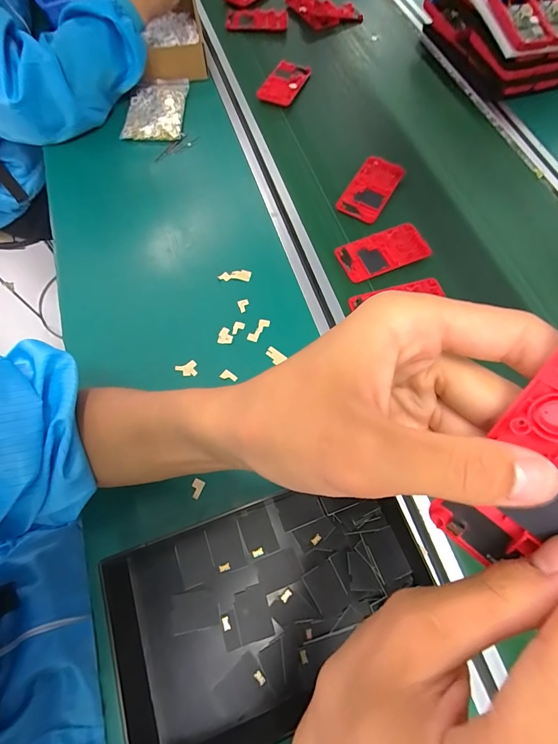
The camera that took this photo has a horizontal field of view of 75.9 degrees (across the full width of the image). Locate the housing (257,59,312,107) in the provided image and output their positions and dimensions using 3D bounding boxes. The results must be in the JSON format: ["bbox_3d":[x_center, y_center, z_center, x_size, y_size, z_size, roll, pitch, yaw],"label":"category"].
[{"bbox_3d":[0.008,-0.518,0.645,0.063,0.015,0.123,23,66,2],"label":"housing"}]

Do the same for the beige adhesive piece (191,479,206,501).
[{"bbox_3d":[-0.085,0.121,0.370,0.012,0.004,0.020,29,77,-6],"label":"beige adhesive piece"}]

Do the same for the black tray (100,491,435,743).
[{"bbox_3d":[-0.008,0.210,0.319,0.278,0.030,0.173,-18,68,-10],"label":"black tray"}]

